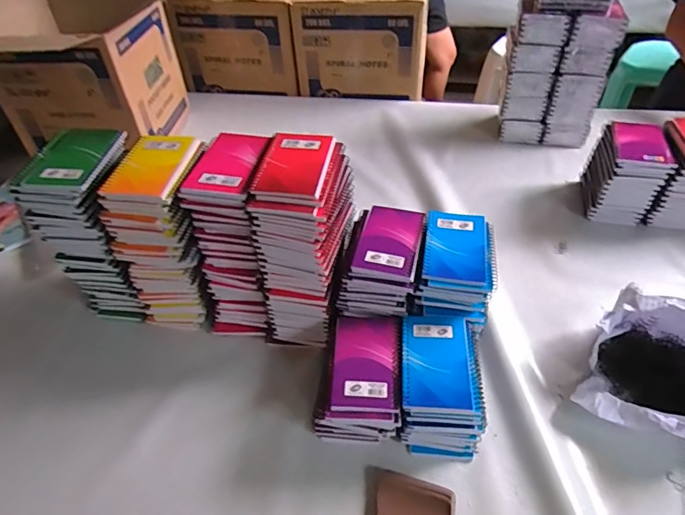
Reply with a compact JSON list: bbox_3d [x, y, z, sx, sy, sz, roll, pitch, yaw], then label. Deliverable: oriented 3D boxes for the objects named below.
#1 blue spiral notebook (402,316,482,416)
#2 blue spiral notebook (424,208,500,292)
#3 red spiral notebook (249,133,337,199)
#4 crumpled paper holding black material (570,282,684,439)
[{"bbox_3d":[0.121,0.129,0.564,0.088,0.017,0.128,2,46,6],"label":"blue spiral notebook"},{"bbox_3d":[0.162,-0.014,0.621,0.092,0.015,0.136,5,46,9],"label":"blue spiral notebook"},{"bbox_3d":[-0.058,-0.118,0.566,0.082,0.009,0.127,4,46,8],"label":"red spiral notebook"},{"bbox_3d":[0.429,0.142,0.587,0.184,0.128,0.188,20,50,22],"label":"crumpled paper holding black material"}]

